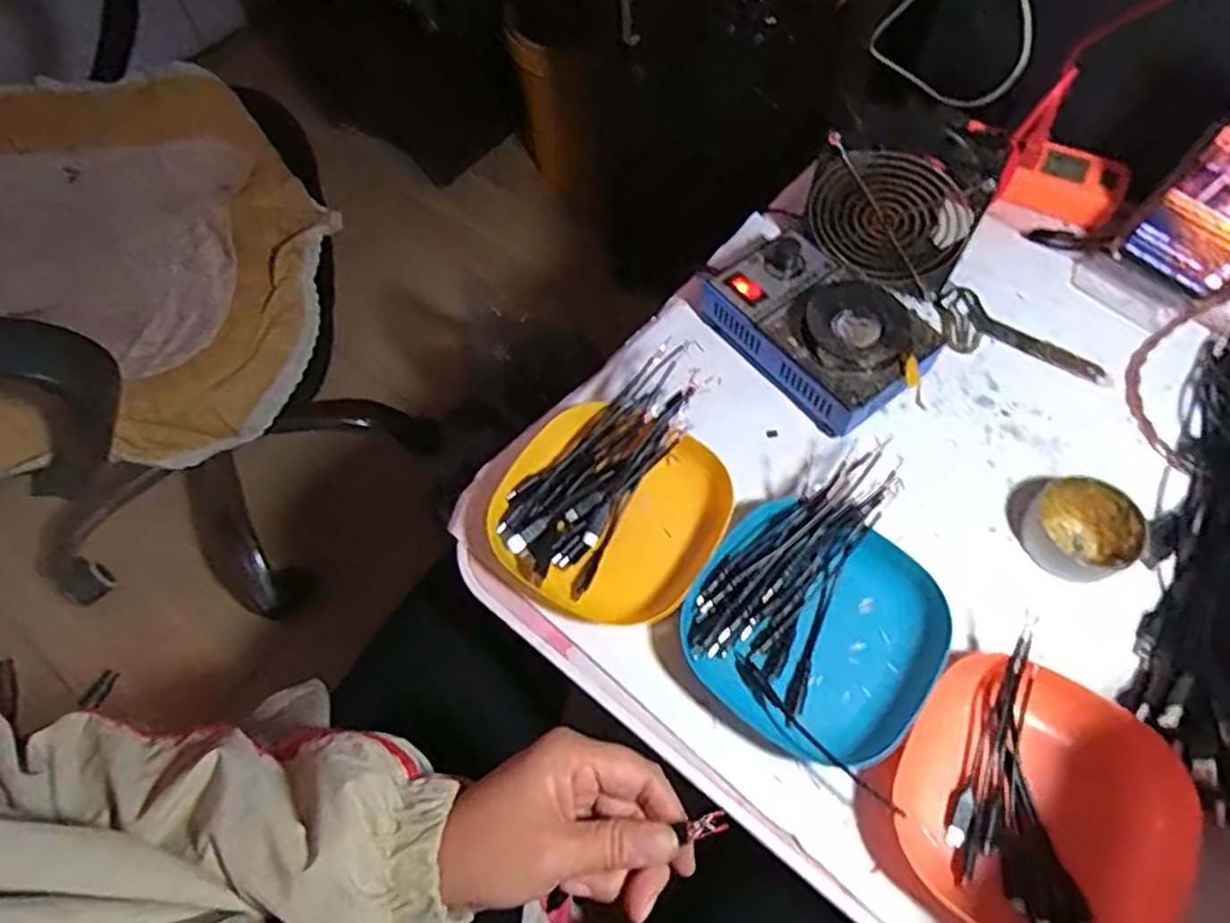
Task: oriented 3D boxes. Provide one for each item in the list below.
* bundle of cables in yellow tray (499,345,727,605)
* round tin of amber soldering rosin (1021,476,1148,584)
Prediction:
[{"bbox_3d":[-0.008,0.000,0.482,0.075,0.041,0.180,30,68,17],"label":"bundle of cables in yellow tray"},{"bbox_3d":[0.299,0.043,0.458,0.061,0.024,0.058,-1,62,2],"label":"round tin of amber soldering rosin"}]

